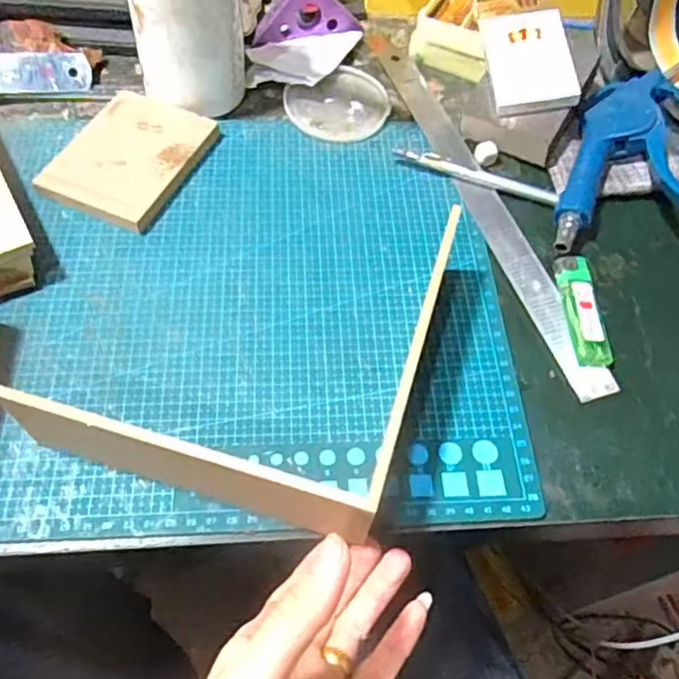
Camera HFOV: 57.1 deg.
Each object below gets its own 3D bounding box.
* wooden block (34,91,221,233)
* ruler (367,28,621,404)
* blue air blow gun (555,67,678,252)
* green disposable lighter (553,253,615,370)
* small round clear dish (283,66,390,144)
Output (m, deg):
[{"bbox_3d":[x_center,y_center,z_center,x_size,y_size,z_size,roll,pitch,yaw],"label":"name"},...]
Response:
[{"bbox_3d":[-0.139,-0.123,0.420,0.081,0.013,0.105,18,60,6],"label":"wooden block"},{"bbox_3d":[0.092,-0.112,0.441,0.028,0.008,0.351,-15,61,-13],"label":"ruler"},{"bbox_3d":[0.203,-0.127,0.431,0.076,0.040,0.157,19,60,7],"label":"blue air blow gun"},{"bbox_3d":[0.148,-0.018,0.381,0.022,0.012,0.073,0,60,-4],"label":"green disposable lighter"},{"bbox_3d":[0.002,-0.175,0.465,0.078,0.006,0.066,-32,67,-21],"label":"small round clear dish"}]

